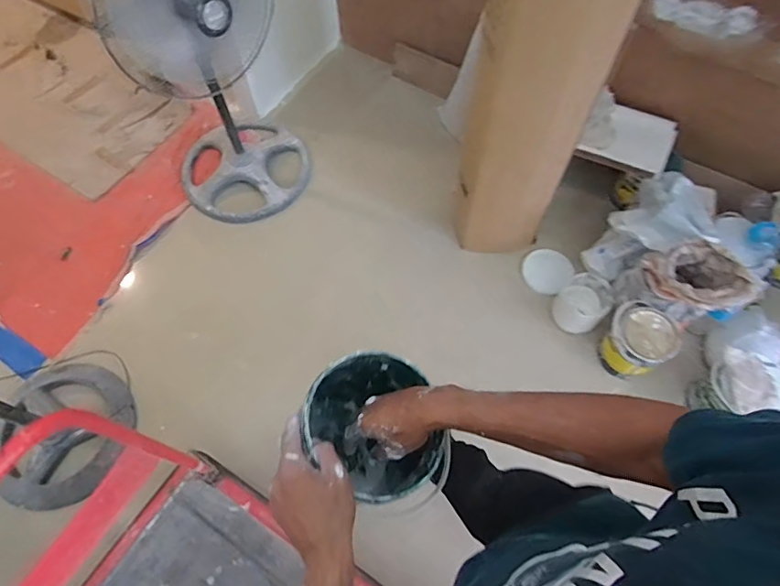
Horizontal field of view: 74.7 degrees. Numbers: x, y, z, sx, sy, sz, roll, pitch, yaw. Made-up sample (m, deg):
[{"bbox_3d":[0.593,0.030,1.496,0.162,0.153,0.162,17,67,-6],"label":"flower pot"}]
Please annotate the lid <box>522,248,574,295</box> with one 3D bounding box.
[{"bbox_3d":[0.546,-0.078,1.781,0.151,0.022,0.176,-46,65,9],"label":"lid"}]

